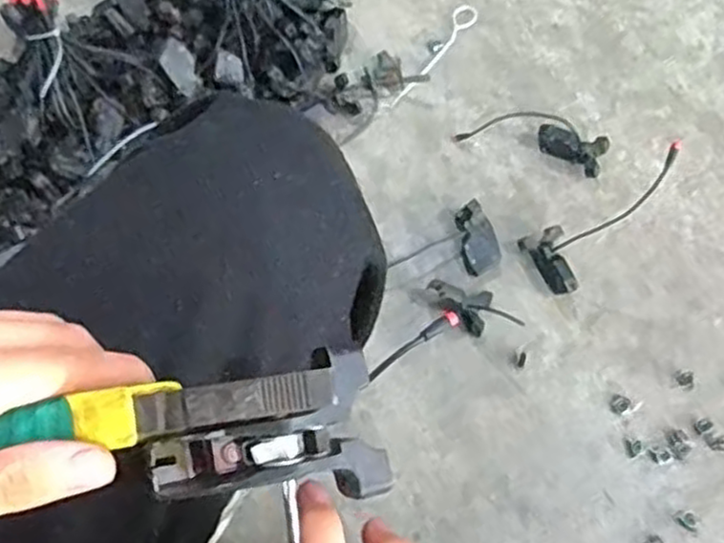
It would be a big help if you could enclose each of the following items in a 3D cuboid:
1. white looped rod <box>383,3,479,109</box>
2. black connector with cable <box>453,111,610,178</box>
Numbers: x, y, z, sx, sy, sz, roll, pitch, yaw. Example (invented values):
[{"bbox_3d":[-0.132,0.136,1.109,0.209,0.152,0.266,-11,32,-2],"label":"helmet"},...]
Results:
[{"bbox_3d":[0.092,-0.270,0.937,0.029,0.006,0.188,30,73,12],"label":"white looped rod"},{"bbox_3d":[0.203,-0.162,0.875,0.175,0.044,0.054,18,71,8],"label":"black connector with cable"}]

